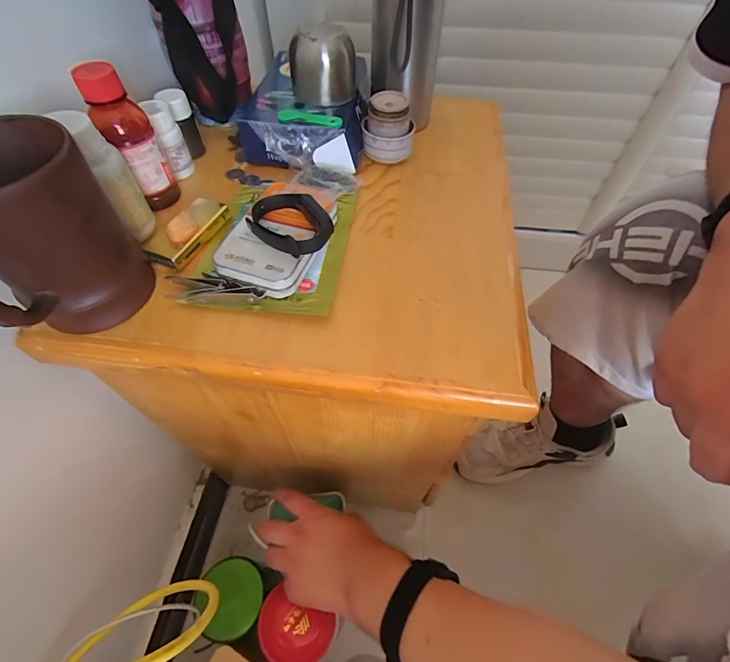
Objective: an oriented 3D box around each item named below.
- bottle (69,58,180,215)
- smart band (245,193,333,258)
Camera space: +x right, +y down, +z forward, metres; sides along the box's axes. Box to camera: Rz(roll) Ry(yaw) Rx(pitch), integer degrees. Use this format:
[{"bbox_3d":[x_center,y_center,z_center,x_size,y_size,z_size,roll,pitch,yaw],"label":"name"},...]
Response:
[{"bbox_3d":[-0.190,-0.154,0.310,0.036,0.101,0.035,-25,60,-18],"label":"bottle"},{"bbox_3d":[-0.058,-0.083,0.292,0.049,0.020,0.067,-36,64,-24],"label":"smart band"}]

